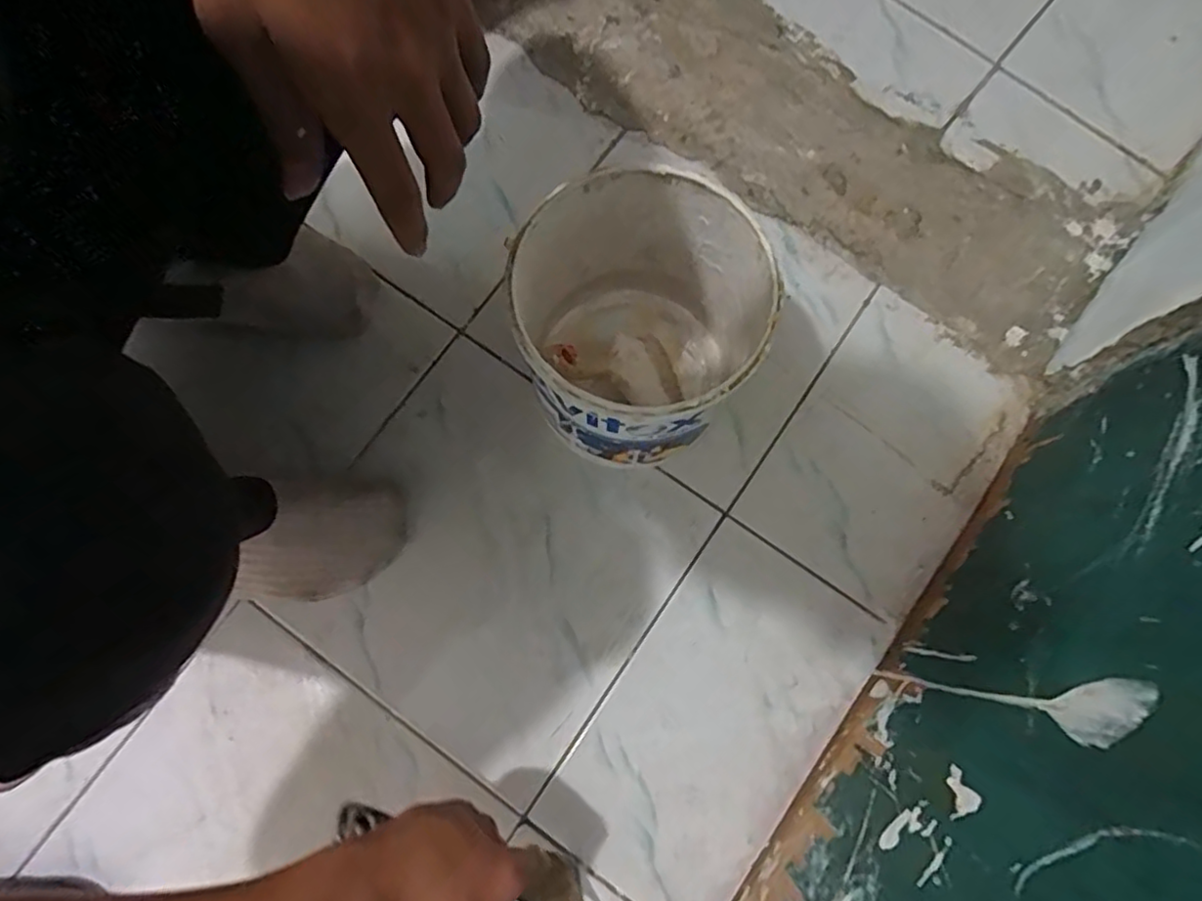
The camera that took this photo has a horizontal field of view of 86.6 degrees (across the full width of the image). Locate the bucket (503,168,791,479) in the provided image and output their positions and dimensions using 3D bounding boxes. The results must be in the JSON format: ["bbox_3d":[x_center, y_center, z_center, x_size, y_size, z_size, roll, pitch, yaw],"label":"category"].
[{"bbox_3d":[0.025,-0.091,0.509,0.178,0.187,0.176,0,77,0],"label":"bucket"}]

